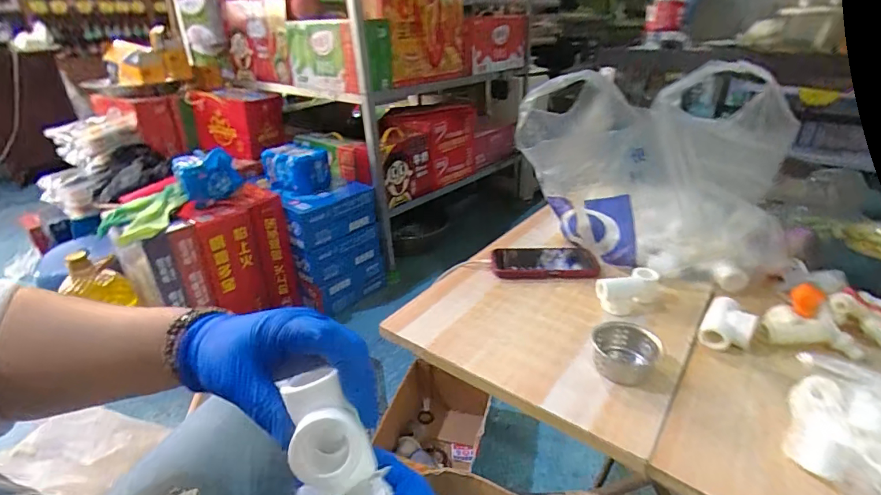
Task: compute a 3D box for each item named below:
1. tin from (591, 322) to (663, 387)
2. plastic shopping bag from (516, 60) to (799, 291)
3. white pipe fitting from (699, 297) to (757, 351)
[{"bbox_3d":[0.212,0.119,0.515,0.070,0.037,0.068,-1,27,1],"label":"tin"},{"bbox_3d":[0.330,-0.152,0.718,0.243,0.287,0.378,-17,31,-29],"label":"plastic shopping bag"},{"bbox_3d":[0.357,0.097,0.554,0.053,0.043,0.068,21,34,35],"label":"white pipe fitting"}]

